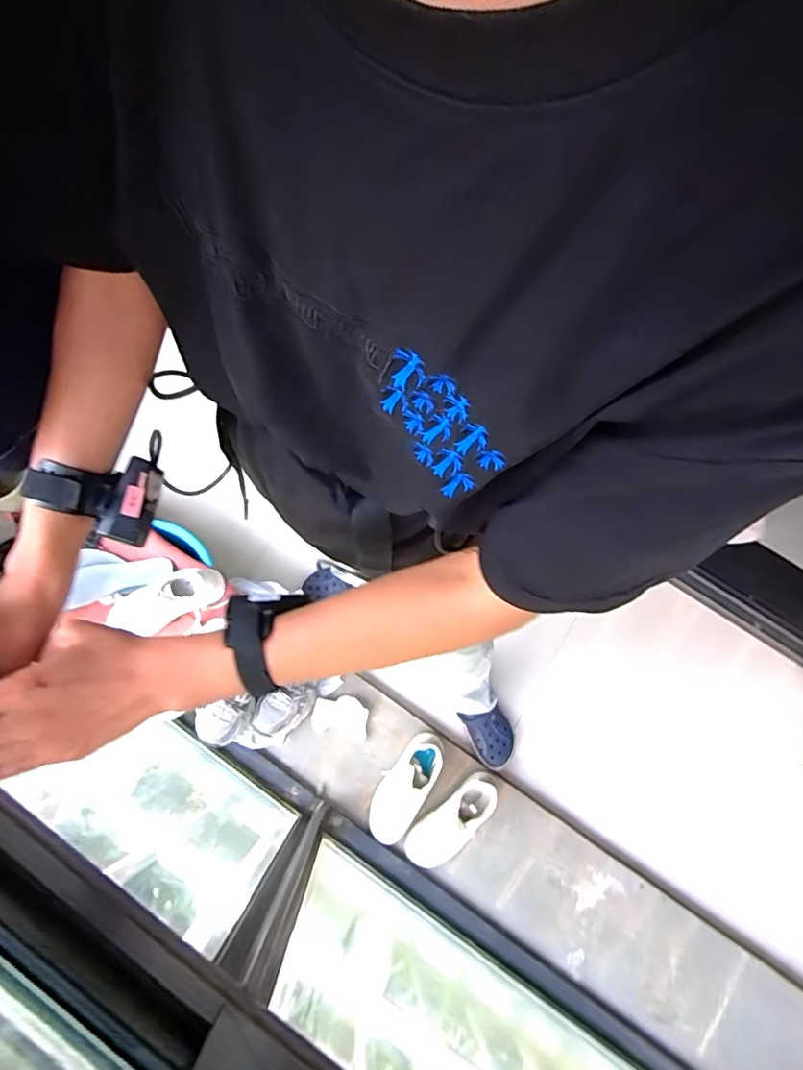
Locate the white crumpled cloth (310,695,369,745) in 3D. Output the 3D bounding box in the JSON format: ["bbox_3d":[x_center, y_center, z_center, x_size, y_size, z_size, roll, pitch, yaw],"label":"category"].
[{"bbox_3d":[-0.148,0.445,1.328,0.135,0.018,0.099,13,77,4],"label":"white crumpled cloth"}]

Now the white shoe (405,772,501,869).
[{"bbox_3d":[0.112,0.655,1.248,0.111,0.091,0.231,42,80,10],"label":"white shoe"}]

